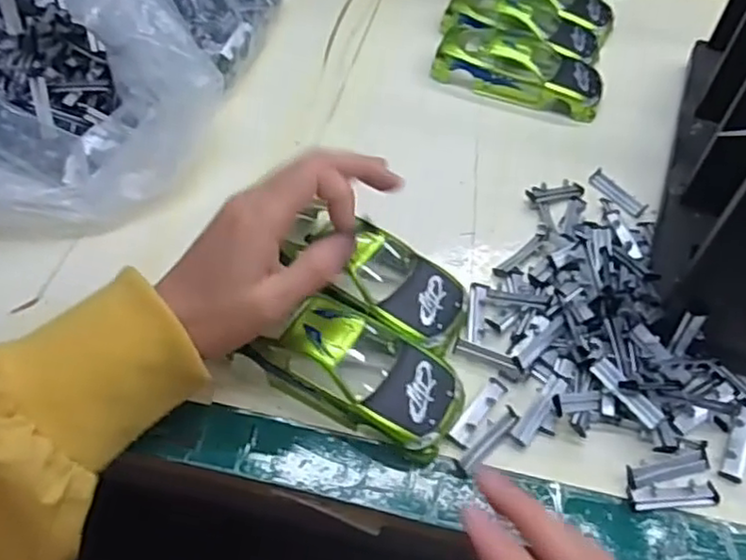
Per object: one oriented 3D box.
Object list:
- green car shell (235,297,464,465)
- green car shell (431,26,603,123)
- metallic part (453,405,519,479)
[{"bbox_3d":[-0.005,0.046,0.331,0.097,0.035,0.052,26,55,15],"label":"green car shell"},{"bbox_3d":[0.112,-0.162,0.505,0.125,0.034,0.048,18,53,9],"label":"green car shell"},{"bbox_3d":[0.056,0.080,0.328,0.009,0.004,0.046,38,59,23],"label":"metallic part"}]

